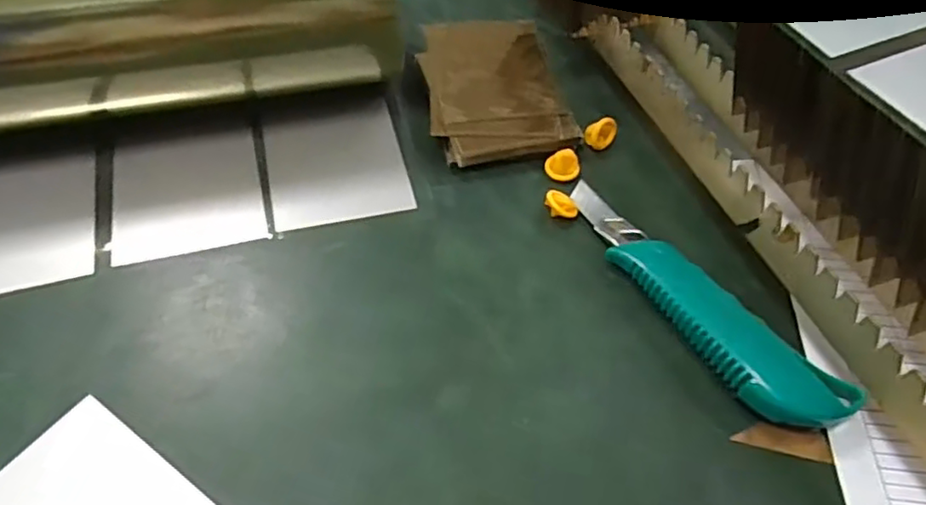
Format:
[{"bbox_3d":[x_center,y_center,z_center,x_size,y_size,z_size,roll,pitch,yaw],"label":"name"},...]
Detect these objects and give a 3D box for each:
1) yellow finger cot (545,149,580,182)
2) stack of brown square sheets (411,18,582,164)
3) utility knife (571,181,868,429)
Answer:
[{"bbox_3d":[0.061,-0.053,0.382,0.020,0.012,0.016,19,55,9],"label":"yellow finger cot"},{"bbox_3d":[0.019,-0.111,0.420,0.089,0.016,0.135,-6,55,-9],"label":"stack of brown square sheets"},{"bbox_3d":[0.114,0.022,0.324,0.042,0.019,0.174,-32,63,-24],"label":"utility knife"}]

